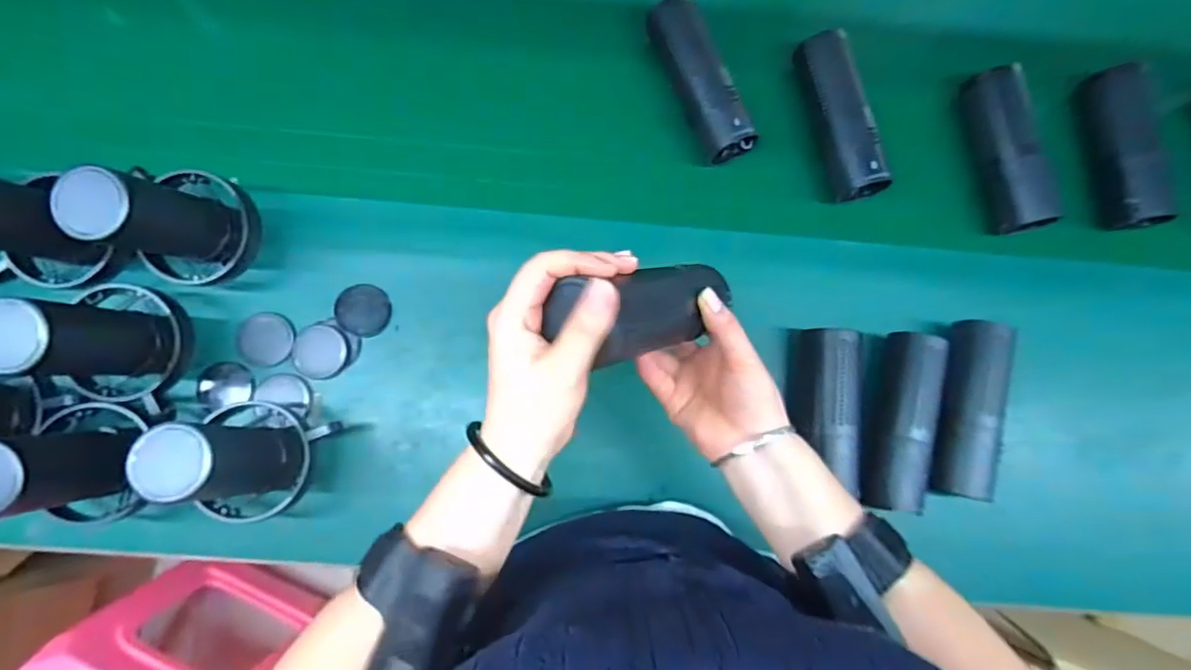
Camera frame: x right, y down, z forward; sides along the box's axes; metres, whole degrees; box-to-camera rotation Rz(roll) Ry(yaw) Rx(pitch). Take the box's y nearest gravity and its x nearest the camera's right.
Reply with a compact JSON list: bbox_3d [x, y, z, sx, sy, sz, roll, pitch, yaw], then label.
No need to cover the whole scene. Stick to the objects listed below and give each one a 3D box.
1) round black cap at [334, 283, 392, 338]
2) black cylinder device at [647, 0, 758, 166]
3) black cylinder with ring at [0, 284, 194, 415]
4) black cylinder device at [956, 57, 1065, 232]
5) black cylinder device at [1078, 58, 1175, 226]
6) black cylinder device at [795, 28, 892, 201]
[{"bbox_3d":[-0.222,-0.023,0.574,0.048,0.009,0.049,0,82,-3],"label":"round black cap"},{"bbox_3d":[0.103,-0.253,0.593,0.046,0.043,0.164,-25,84,-6],"label":"black cylinder device"},{"bbox_3d":[-0.402,0.000,0.468,0.095,0.151,0.097,19,82,0],"label":"black cylinder with ring"},{"bbox_3d":[0.419,-0.187,0.605,0.055,0.053,0.164,-10,83,-4],"label":"black cylinder device"},{"bbox_3d":[0.559,-0.196,0.630,0.056,0.048,0.165,-3,83,-3],"label":"black cylinder device"},{"bbox_3d":[0.246,-0.219,0.596,0.038,0.045,0.168,-13,83,-5],"label":"black cylinder device"}]

